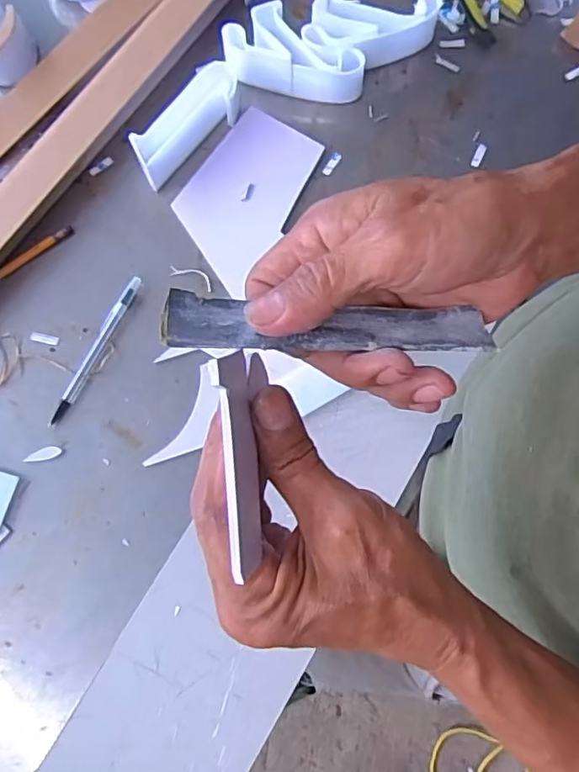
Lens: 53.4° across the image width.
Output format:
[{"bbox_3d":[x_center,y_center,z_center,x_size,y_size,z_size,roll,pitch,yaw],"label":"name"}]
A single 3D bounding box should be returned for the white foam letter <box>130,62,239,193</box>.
[{"bbox_3d":[-0.096,-0.249,0.547,0.038,0.035,0.123,42,81,8],"label":"white foam letter"}]

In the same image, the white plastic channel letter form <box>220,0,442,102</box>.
[{"bbox_3d":[0.041,-0.335,0.567,0.206,0.041,0.097,2,78,0],"label":"white plastic channel letter form"}]

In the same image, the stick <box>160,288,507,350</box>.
[{"bbox_3d":[0.016,-0.026,0.243,0.136,0.007,0.029,1,43,-6],"label":"stick"}]

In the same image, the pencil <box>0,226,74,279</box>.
[{"bbox_3d":[-0.242,-0.126,0.539,0.085,0.004,0.011,-38,81,-8],"label":"pencil"}]

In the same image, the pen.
[{"bbox_3d":[-0.174,-0.033,0.516,0.013,0.007,0.150,26,79,5],"label":"pen"}]

